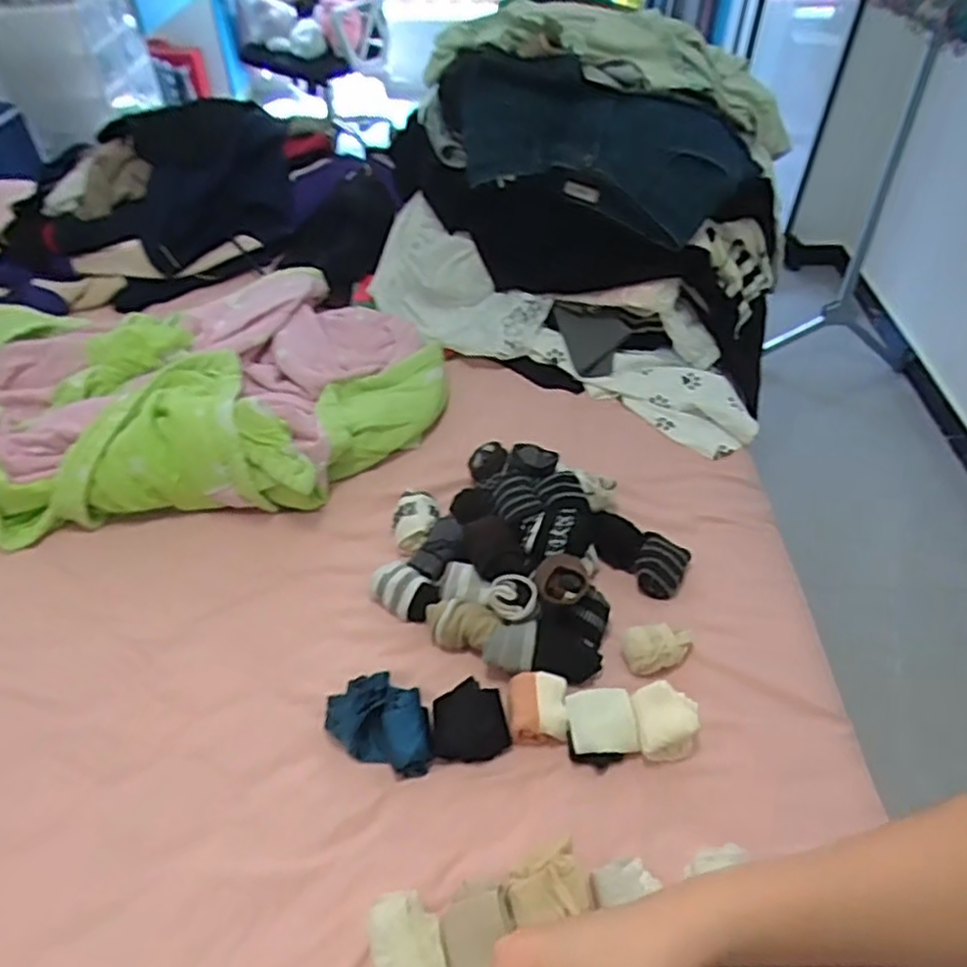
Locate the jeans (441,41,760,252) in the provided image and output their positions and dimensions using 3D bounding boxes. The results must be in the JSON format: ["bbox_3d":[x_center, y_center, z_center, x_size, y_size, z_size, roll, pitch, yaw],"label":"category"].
[{"bbox_3d":[0.171,-0.567,1.130,0.453,0.167,0.274,22,50,20],"label":"jeans"}]

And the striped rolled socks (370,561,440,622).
[{"bbox_3d":[-0.098,0.134,0.893,0.095,0.036,0.057,33,55,29],"label":"striped rolled socks"}]

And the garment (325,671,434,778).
[{"bbox_3d":[-0.110,0.253,0.780,0.130,0.037,0.094,14,48,15],"label":"garment"}]

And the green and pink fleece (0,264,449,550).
[{"bbox_3d":[-0.491,-0.191,1.120,0.840,0.110,0.566,-5,49,-4],"label":"green and pink fleece"}]

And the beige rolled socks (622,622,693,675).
[{"bbox_3d":[0.205,0.190,0.835,0.079,0.031,0.049,-7,46,-7],"label":"beige rolled socks"}]

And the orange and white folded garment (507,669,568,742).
[{"bbox_3d":[0.058,0.245,0.785,0.066,0.041,0.070,3,46,4],"label":"orange and white folded garment"}]

